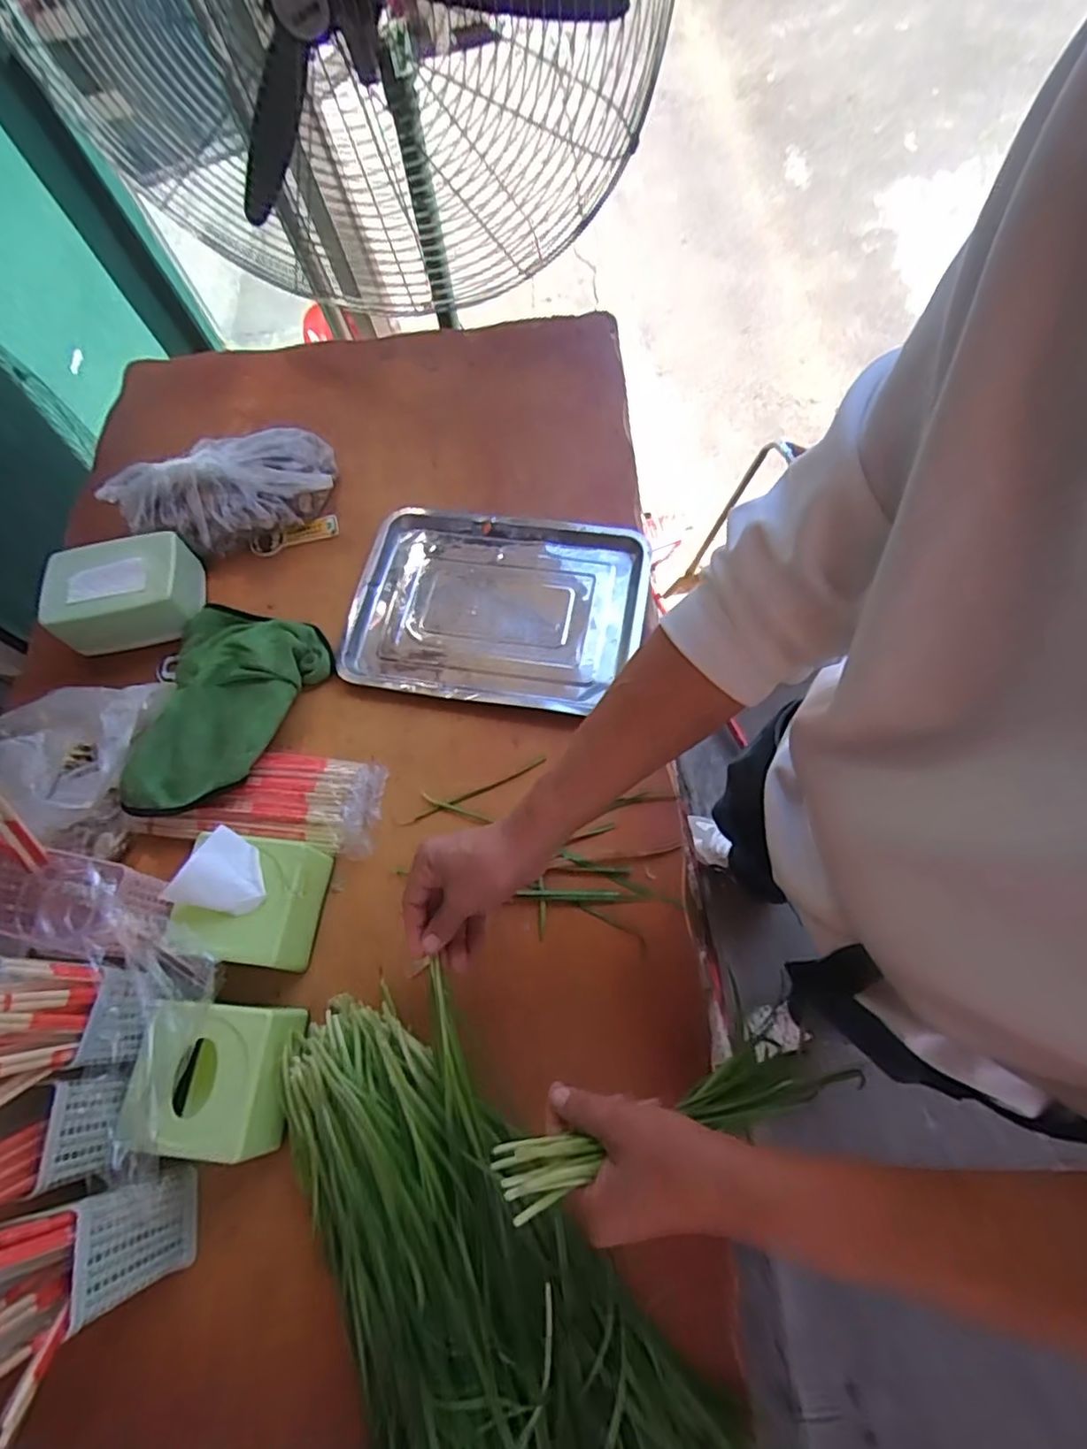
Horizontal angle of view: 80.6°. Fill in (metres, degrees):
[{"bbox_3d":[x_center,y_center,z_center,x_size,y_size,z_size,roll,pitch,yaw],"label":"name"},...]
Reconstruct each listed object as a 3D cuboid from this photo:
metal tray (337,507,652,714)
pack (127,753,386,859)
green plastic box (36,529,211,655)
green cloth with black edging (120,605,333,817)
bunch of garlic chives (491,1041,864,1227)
[{"bbox_3d":[-0.056,-0.147,0.771,0.343,0.033,0.255,8,71,5],"label":"metal tray"},{"bbox_3d":[-0.293,0.079,0.678,0.247,0.034,0.099,4,71,3],"label":"pack"},{"bbox_3d":[-0.494,-0.159,0.759,0.157,0.062,0.116,-15,68,-1],"label":"green plastic box"},{"bbox_3d":[-0.340,-0.025,0.705,0.179,0.051,0.251,-1,70,2],"label":"green cloth with black edging"},{"bbox_3d":[0.098,0.269,0.449,0.280,0.058,0.033,0,68,-28],"label":"bunch of garlic chives"}]

